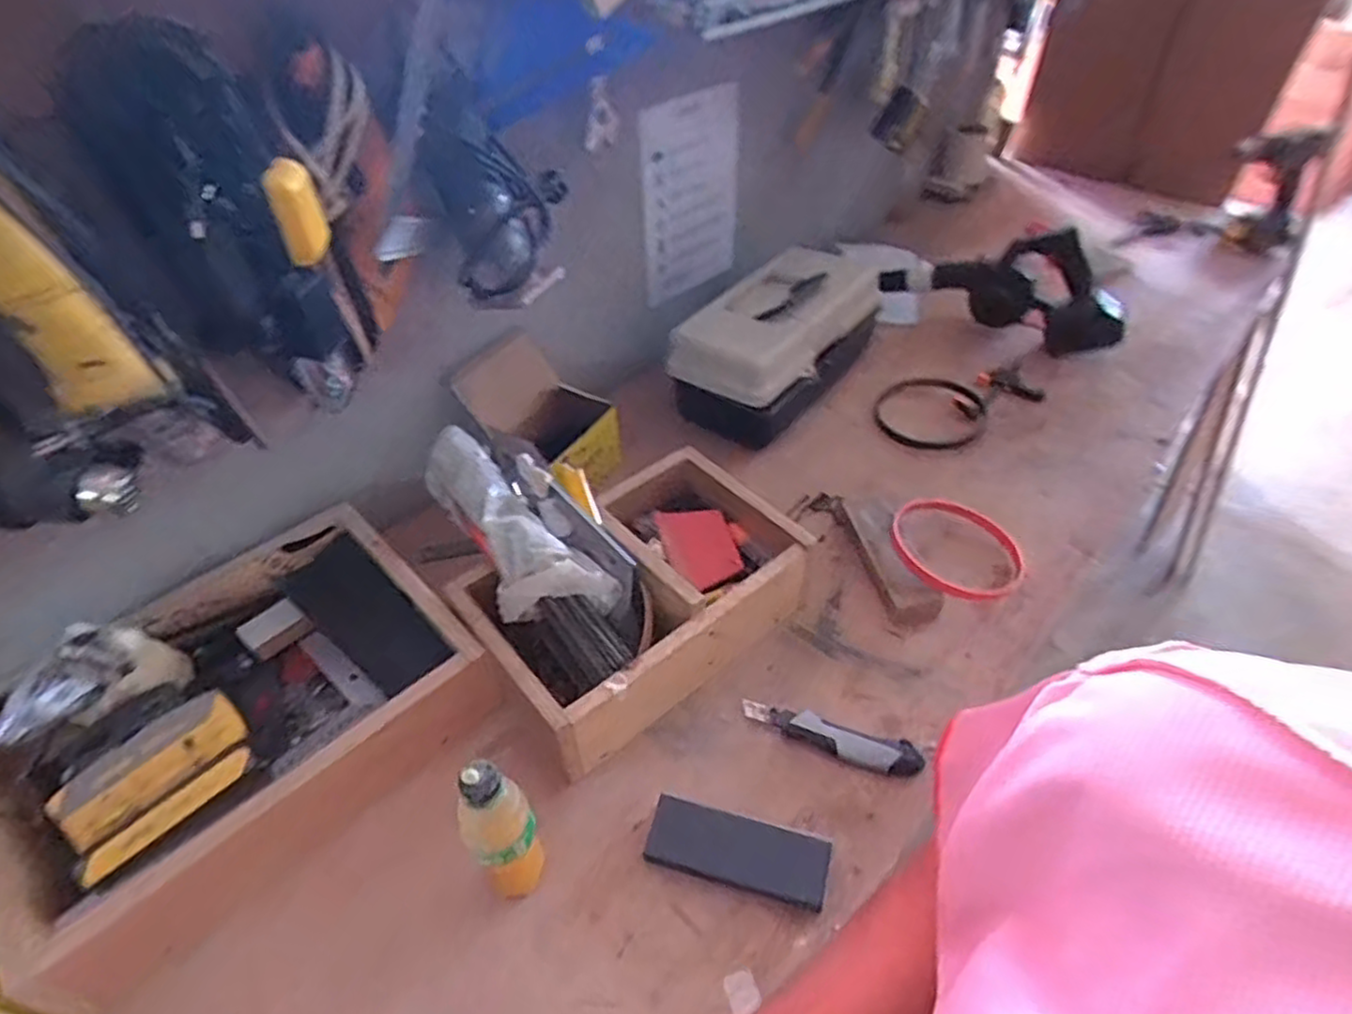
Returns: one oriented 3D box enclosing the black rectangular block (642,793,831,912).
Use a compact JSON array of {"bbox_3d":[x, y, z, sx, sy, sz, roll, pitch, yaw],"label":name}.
[{"bbox_3d":[0.055,0.308,0.638,0.157,0.017,0.058,11,46,14],"label":"black rectangular block"}]

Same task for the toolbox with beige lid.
[{"bbox_3d":[0.161,-0.257,1.106,0.193,0.159,0.356,24,50,23],"label":"toolbox with beige lid"}]

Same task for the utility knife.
[{"bbox_3d":[0.156,0.231,0.721,0.178,0.019,0.035,12,47,16],"label":"utility knife"}]

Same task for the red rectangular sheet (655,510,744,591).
[{"bbox_3d":[0.026,0.044,0.829,0.074,0.007,0.098,-24,85,9],"label":"red rectangular sheet"}]

